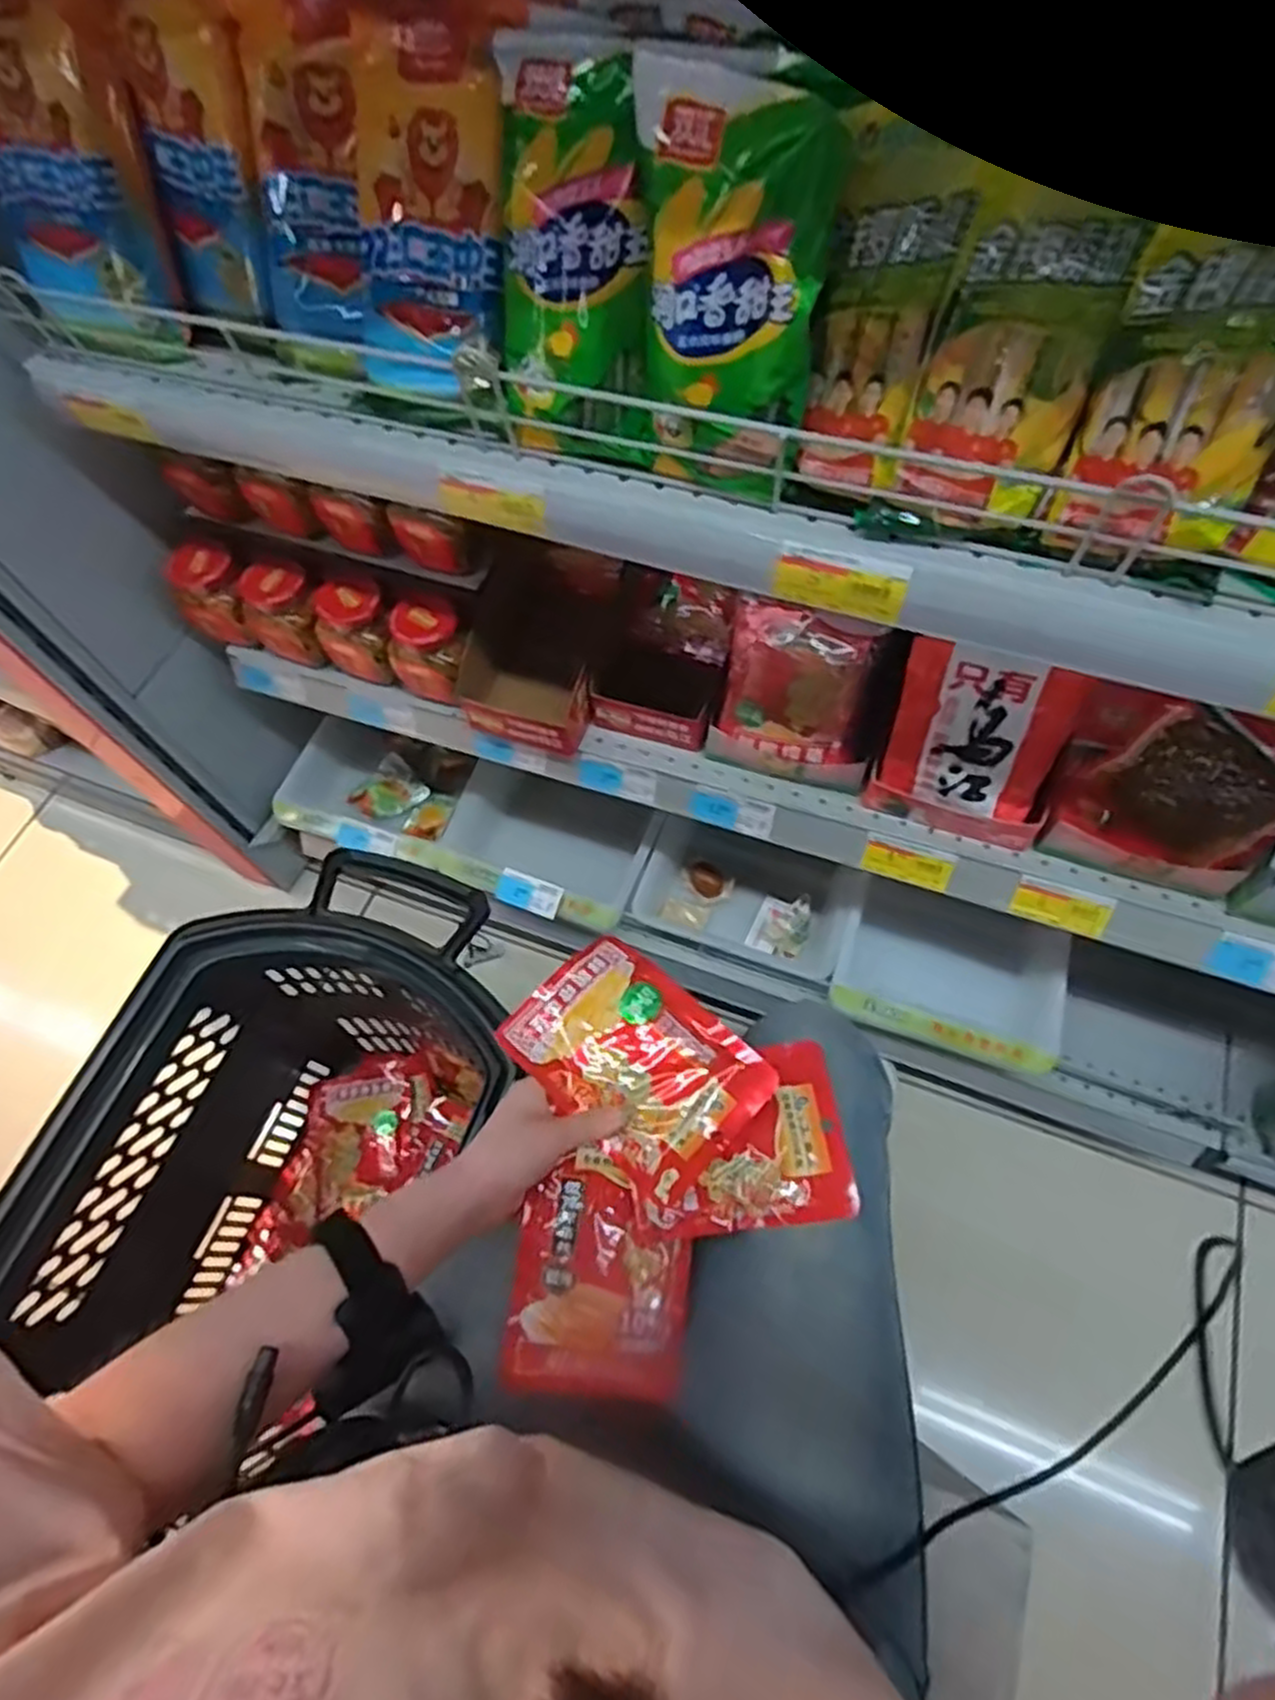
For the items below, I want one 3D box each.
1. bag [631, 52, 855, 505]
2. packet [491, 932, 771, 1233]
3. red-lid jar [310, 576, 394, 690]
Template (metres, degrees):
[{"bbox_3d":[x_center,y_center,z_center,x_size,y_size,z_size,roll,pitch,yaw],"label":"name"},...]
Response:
[{"bbox_3d":[0.048,-0.284,0.421,0.097,0.182,0.049,8,64,7],"label":"bag"},{"bbox_3d":[-0.002,0.142,0.531,0.160,0.017,0.116,40,72,20],"label":"packet"},{"bbox_3d":[-0.285,-0.222,0.800,0.073,0.088,0.075,-1,63,2],"label":"red-lid jar"}]

